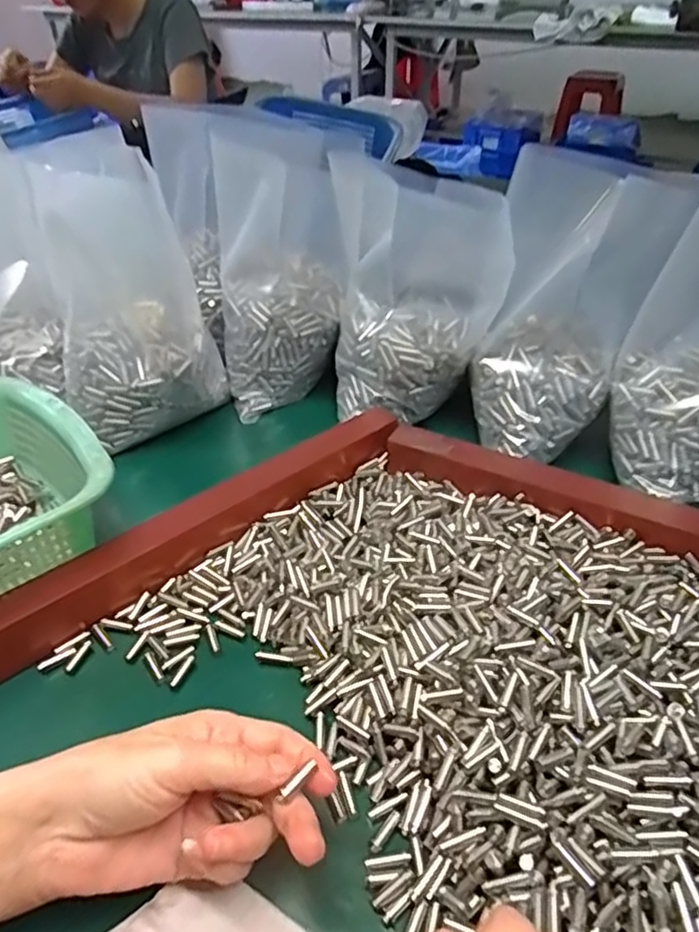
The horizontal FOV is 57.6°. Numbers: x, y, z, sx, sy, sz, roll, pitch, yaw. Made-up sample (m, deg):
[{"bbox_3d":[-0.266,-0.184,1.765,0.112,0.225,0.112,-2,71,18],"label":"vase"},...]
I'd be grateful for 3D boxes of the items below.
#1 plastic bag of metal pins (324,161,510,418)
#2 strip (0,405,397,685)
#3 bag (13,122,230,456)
[{"bbox_3d":[0.052,-0.138,0.524,0.126,0.182,0.083,0,40,2],"label":"plastic bag of metal pins"},{"bbox_3d":[-0.123,0.050,0.421,0.394,0.031,0.031,-30,48,-29],"label":"strip"},{"bbox_3d":[-0.182,-0.133,0.522,0.127,0.201,0.104,-17,43,-18],"label":"bag"}]

